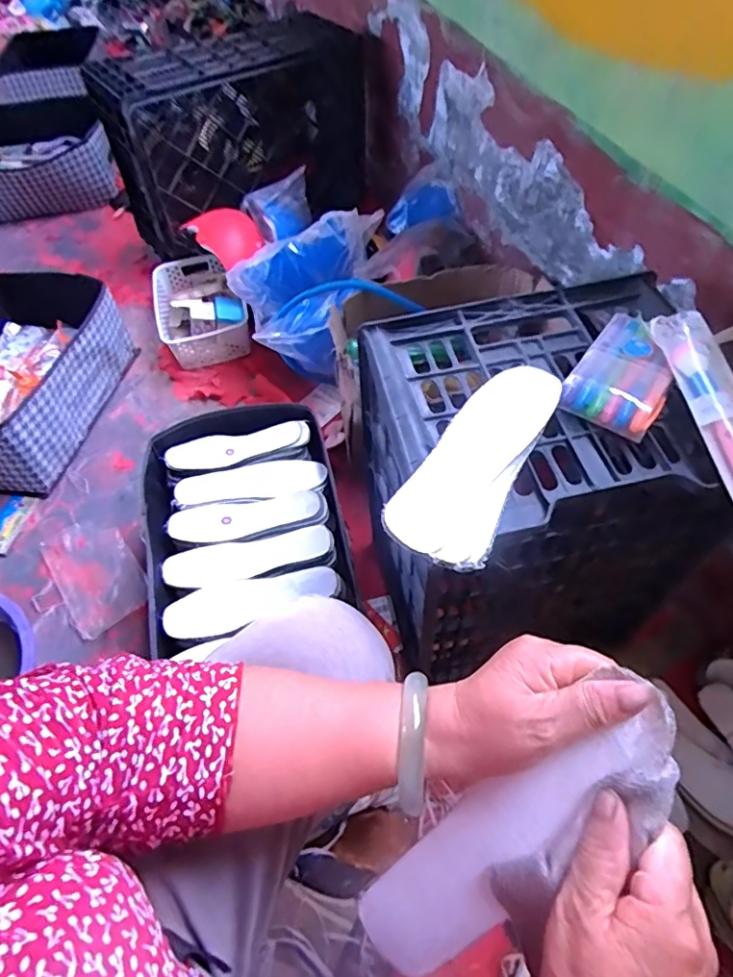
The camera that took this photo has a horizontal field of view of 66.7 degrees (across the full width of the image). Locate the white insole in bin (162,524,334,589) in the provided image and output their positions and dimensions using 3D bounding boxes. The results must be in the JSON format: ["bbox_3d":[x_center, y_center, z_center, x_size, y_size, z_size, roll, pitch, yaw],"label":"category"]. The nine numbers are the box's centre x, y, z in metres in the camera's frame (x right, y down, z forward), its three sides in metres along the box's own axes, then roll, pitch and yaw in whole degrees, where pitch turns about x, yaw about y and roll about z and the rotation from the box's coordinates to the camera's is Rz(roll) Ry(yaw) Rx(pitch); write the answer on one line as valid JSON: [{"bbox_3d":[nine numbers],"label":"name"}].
[{"bbox_3d":[-0.166,0.098,0.788,0.233,0.025,0.069,-13,56,-6],"label":"white insole in bin"}]

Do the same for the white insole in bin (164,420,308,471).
[{"bbox_3d":[-0.214,-0.072,0.915,0.224,0.023,0.062,-12,56,-5],"label":"white insole in bin"}]

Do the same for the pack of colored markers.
[{"bbox_3d":[0.246,-0.111,0.525,0.080,0.022,0.136,28,61,20],"label":"pack of colored markers"}]

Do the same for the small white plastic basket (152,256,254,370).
[{"bbox_3d":[-0.385,-0.426,1.283,0.193,0.095,0.301,-16,56,-8],"label":"small white plastic basket"}]

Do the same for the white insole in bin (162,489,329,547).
[{"bbox_3d":[-0.178,0.047,0.833,0.234,0.022,0.076,-7,55,-2],"label":"white insole in bin"}]

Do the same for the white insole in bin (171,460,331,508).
[{"bbox_3d":[-0.183,-0.012,0.876,0.230,0.021,0.078,-7,55,-2],"label":"white insole in bin"}]

